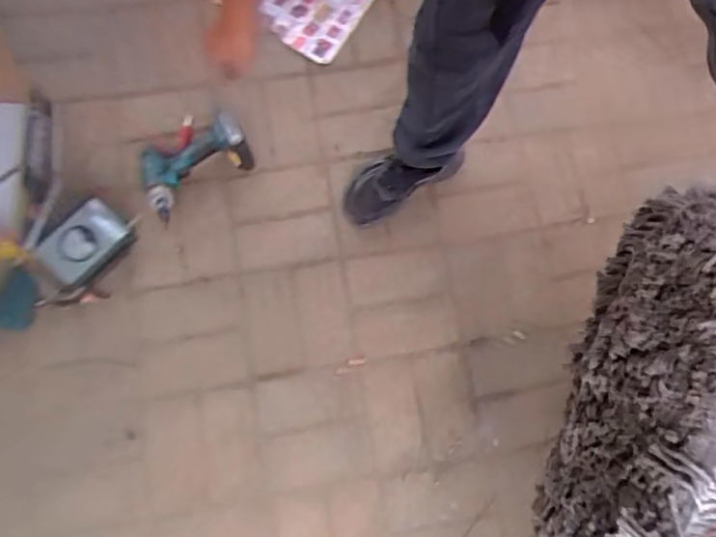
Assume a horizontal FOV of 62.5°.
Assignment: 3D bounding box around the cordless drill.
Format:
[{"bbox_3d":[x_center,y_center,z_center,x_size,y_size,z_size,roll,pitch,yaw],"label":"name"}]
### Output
[{"bbox_3d":[-0.302,-0.199,1.081,0.214,0.101,0.157,-36,85,-12],"label":"cordless drill"}]

